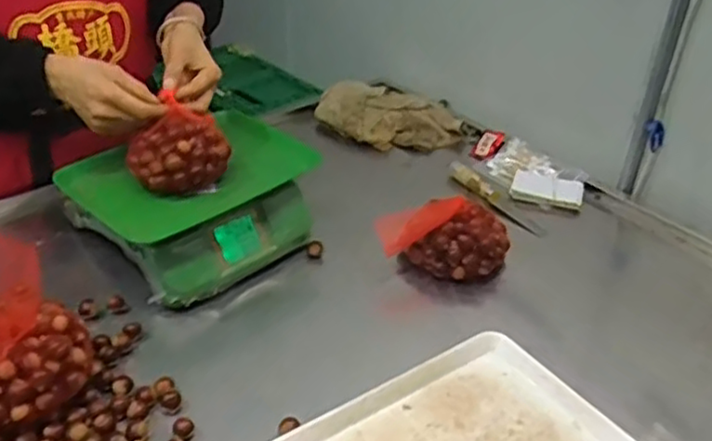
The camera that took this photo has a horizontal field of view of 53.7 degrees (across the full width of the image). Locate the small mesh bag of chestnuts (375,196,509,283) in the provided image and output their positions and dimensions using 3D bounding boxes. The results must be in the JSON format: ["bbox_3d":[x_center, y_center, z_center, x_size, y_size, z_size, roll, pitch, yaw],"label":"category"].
[{"bbox_3d":[0.115,0.024,0.963,0.182,0.079,0.094,10,36,10],"label":"small mesh bag of chestnuts"}]

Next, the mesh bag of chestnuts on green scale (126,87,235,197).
[{"bbox_3d":[-0.227,-0.091,0.907,0.101,0.084,0.097,26,41,29],"label":"mesh bag of chestnuts on green scale"}]

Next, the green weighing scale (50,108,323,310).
[{"bbox_3d":[-0.210,-0.026,0.955,0.305,0.117,0.214,-26,44,-35],"label":"green weighing scale"}]

